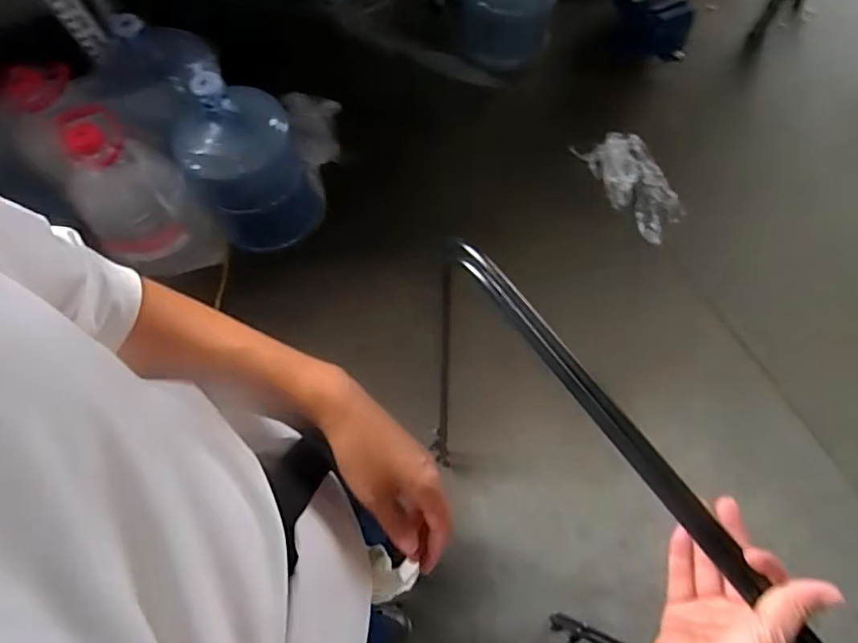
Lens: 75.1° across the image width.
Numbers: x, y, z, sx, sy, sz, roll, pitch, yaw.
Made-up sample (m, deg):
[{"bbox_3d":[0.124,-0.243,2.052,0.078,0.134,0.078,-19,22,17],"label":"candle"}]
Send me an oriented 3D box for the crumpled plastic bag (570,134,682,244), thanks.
[{"bbox_3d":[0.572,-0.387,1.560,0.171,0.094,0.351,-29,71,-11],"label":"crumpled plastic bag"}]

